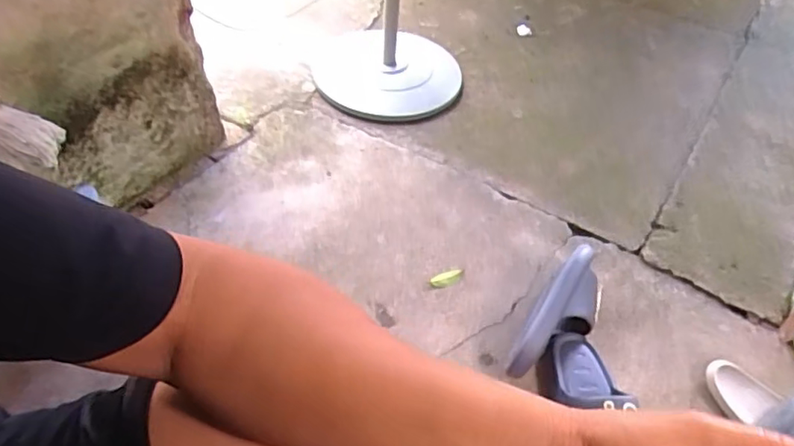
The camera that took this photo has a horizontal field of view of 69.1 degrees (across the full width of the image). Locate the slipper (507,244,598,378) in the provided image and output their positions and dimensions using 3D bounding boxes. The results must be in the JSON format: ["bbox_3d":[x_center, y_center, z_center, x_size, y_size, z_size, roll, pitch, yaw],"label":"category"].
[{"bbox_3d":[0.288,0.175,1.033,0.101,0.124,0.283,34,67,23],"label":"slipper"}]

